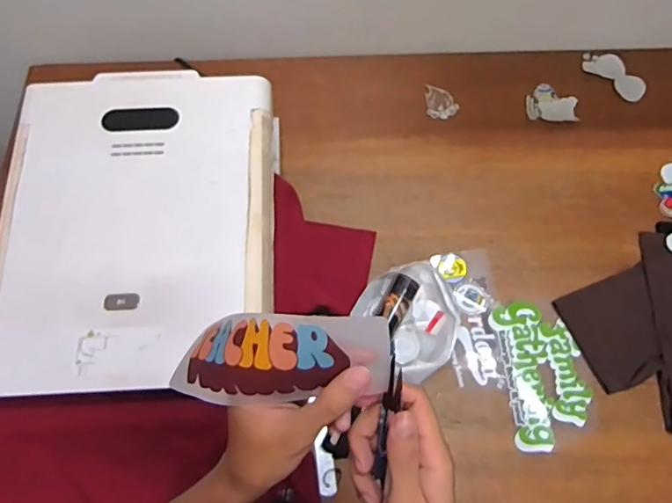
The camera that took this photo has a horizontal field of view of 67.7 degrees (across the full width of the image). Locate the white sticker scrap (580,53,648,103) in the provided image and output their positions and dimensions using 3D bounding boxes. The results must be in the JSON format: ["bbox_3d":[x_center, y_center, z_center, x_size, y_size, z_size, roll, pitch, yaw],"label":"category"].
[{"bbox_3d":[0.593,-0.381,1.058,0.076,0.016,0.145,-39,72,-13],"label":"white sticker scrap"}]

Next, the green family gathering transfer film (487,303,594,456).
[{"bbox_3d":[0.346,0.201,0.829,0.134,0.011,0.235,-4,67,-2],"label":"green family gathering transfer film"}]

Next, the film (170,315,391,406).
[{"bbox_3d":[-0.040,0.069,0.325,0.150,0.039,0.053,-11,66,16],"label":"film"}]

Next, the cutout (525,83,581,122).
[{"bbox_3d":[0.443,-0.305,1.030,0.102,0.017,0.083,4,68,3],"label":"cutout"}]

